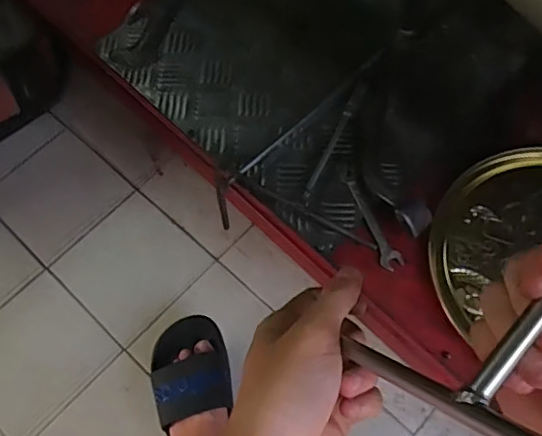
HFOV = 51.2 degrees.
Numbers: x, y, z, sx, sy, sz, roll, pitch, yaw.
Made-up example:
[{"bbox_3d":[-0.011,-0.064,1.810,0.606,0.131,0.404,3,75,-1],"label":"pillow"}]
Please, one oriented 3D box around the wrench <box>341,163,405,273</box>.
[{"bbox_3d":[0.102,-0.001,0.598,0.021,0.010,0.128,-22,65,-8],"label":"wrench"}]

